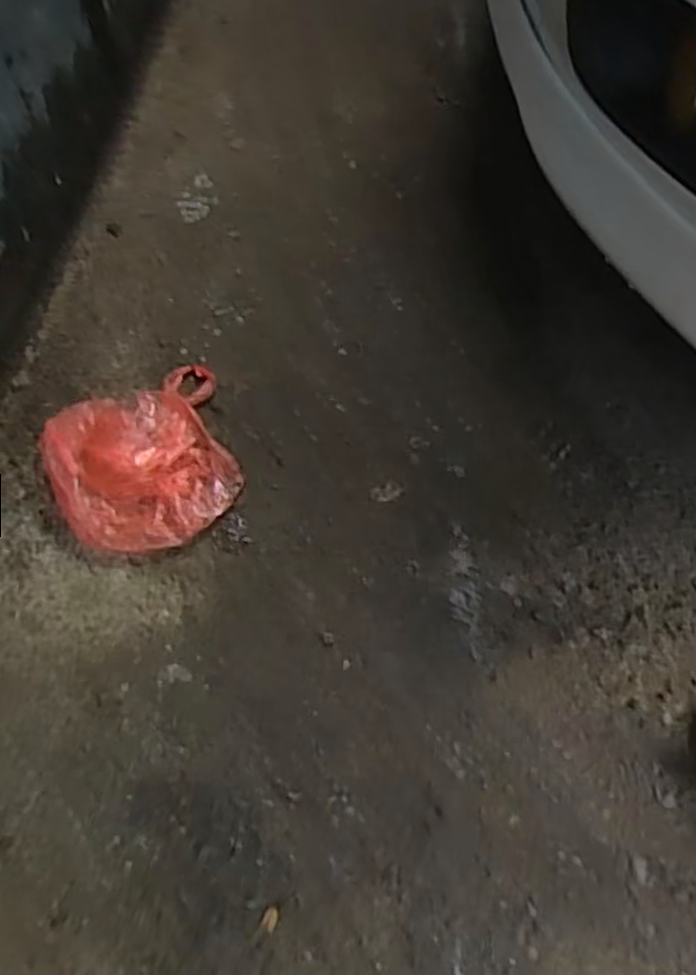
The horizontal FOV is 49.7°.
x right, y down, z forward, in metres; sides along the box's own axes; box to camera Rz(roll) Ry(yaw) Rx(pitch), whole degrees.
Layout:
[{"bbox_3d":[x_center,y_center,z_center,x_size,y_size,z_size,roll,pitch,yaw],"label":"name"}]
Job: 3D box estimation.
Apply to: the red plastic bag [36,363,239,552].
[{"bbox_3d":[-0.170,-0.033,0.616,0.146,0.036,0.175,-15,59,-13],"label":"red plastic bag"}]

